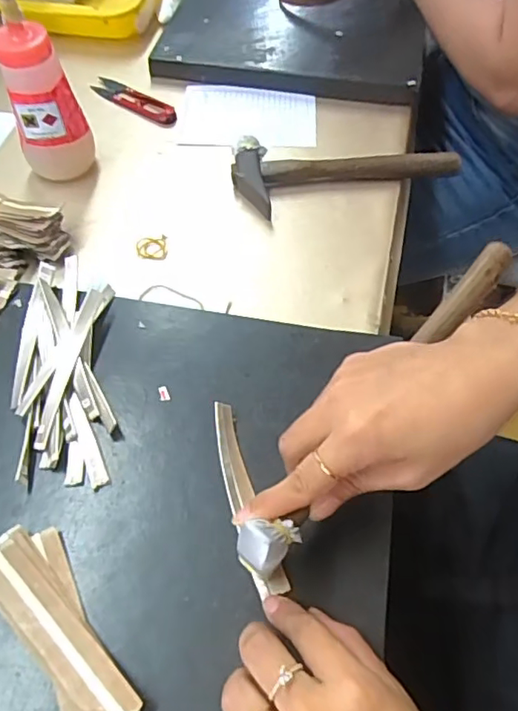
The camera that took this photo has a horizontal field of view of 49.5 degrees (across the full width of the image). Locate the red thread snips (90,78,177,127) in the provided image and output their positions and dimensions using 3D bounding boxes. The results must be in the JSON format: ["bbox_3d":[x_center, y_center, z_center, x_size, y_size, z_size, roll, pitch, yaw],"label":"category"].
[{"bbox_3d":[-0.135,-0.277,0.610,0.116,0.008,0.026,34,63,20],"label":"red thread snips"}]

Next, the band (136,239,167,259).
[{"bbox_3d":[-0.095,-0.094,0.496,0.026,0.004,0.021,-3,57,-2],"label":"band"}]

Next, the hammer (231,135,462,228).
[{"bbox_3d":[0.081,-0.162,0.525,0.209,0.028,0.078,1,57,1],"label":"hammer"}]

